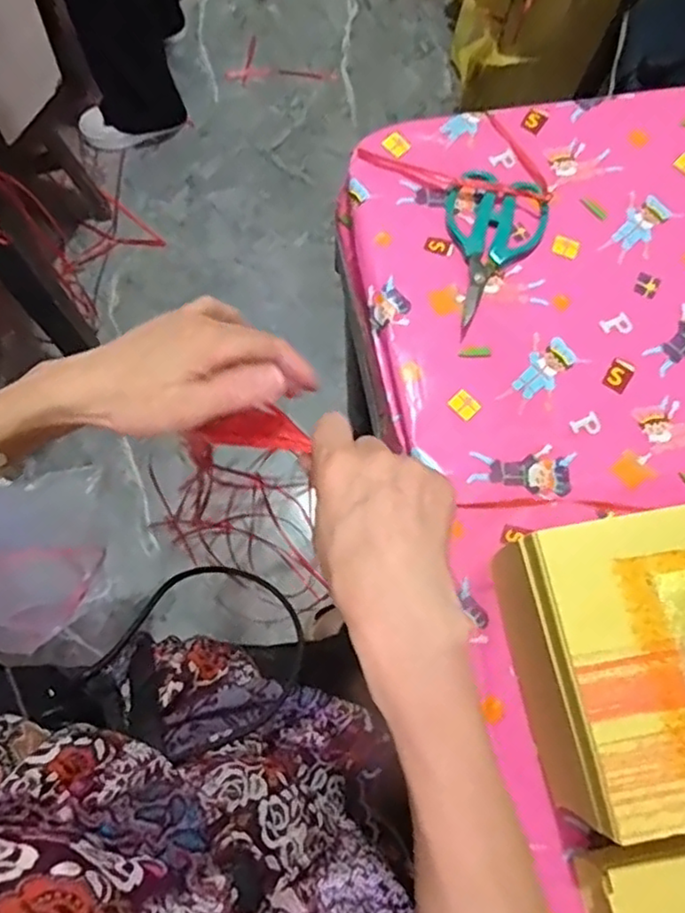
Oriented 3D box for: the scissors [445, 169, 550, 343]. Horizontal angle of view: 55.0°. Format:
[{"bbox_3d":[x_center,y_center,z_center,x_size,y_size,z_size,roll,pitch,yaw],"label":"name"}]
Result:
[{"bbox_3d":[0.118,-0.171,0.545,0.082,0.012,0.148,19,72,4],"label":"scissors"}]

